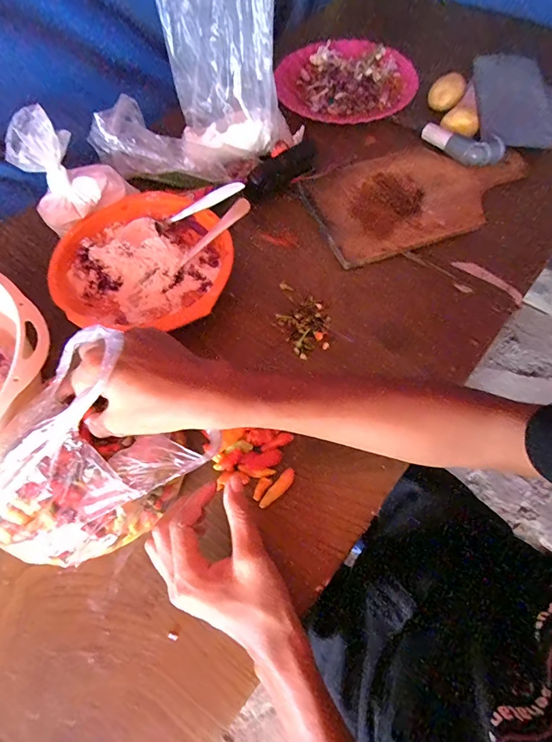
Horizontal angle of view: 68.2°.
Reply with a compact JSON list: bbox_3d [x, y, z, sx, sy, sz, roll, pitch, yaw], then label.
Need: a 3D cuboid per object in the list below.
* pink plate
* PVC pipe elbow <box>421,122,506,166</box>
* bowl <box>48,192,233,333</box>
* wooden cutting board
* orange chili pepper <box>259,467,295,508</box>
[{"bbox_3d":[0.110,-0.455,0.643,0.210,0.025,0.174,0,65,0],"label":"pink plate"},{"bbox_3d":[0.249,-0.310,0.552,0.116,0.032,0.037,36,70,16],"label":"PVC pipe elbow"},{"bbox_3d":[-0.150,-0.125,0.475,0.193,0.052,0.185,0,65,0],"label":"bowl"},{"bbox_3d":[0.193,-0.238,0.538,0.292,0.014,0.158,-21,66,-9],"label":"wooden cutting board"},{"bbox_3d":[0.002,0.110,0.381,0.012,0.005,0.044,37,70,16],"label":"orange chili pepper"}]

